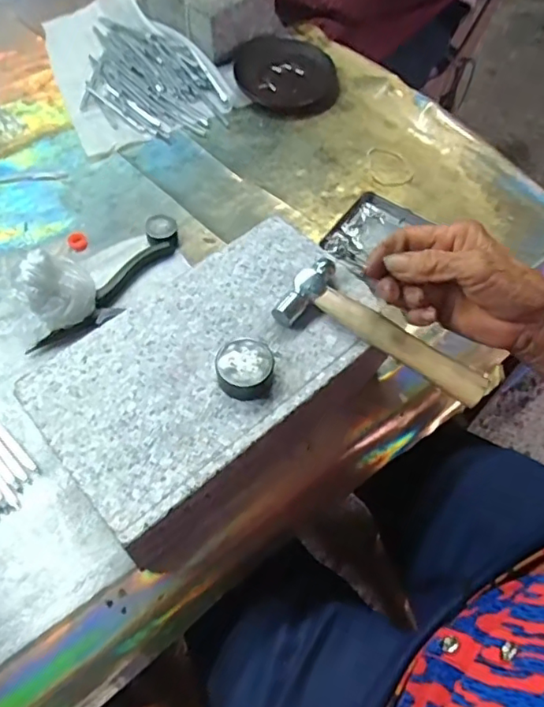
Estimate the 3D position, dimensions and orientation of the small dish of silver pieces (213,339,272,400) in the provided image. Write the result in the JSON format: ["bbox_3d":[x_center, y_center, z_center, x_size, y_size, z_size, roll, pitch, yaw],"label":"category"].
[{"bbox_3d":[-0.018,0.011,0.376,0.037,0.022,0.037,1,60,0],"label":"small dish of silver pieces"}]

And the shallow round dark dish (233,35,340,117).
[{"bbox_3d":[0.021,-0.336,0.664,0.119,0.028,0.124,0,57,0],"label":"shallow round dark dish"}]

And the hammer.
[{"bbox_3d":[0.080,-0.018,0.392,0.149,0.016,0.057,27,64,15],"label":"hammer"}]

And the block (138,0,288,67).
[{"bbox_3d":[-0.086,-0.463,0.731,0.122,0.064,0.211,-37,65,-21],"label":"block"}]

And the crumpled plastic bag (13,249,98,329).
[{"bbox_3d":[-0.177,-0.051,0.472,0.045,0.066,0.059,22,61,13],"label":"crumpled plastic bag"}]

